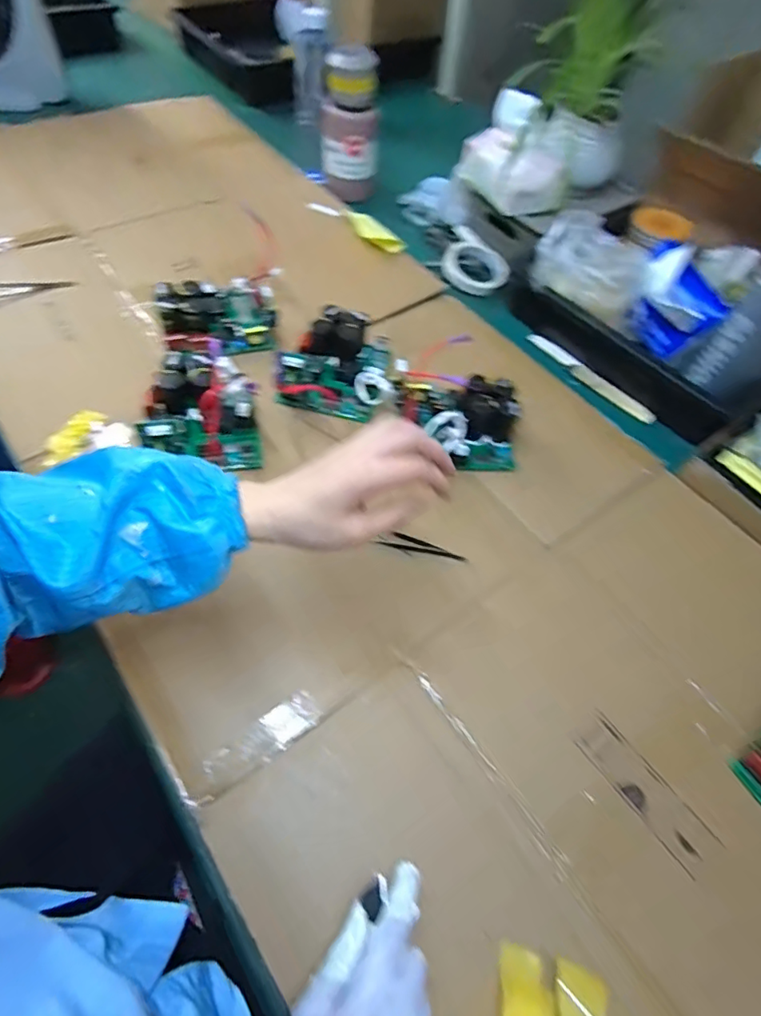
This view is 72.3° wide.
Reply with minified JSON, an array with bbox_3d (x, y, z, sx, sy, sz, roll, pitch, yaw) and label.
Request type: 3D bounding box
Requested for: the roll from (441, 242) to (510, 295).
[{"bbox_3d":[0.152,-0.385,0.829,0.104,0.037,0.106,1,57,-2],"label":"roll"}]

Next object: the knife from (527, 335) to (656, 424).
[{"bbox_3d":[0.288,-0.183,0.719,0.027,0.009,0.205,-32,64,-22],"label":"knife"}]

